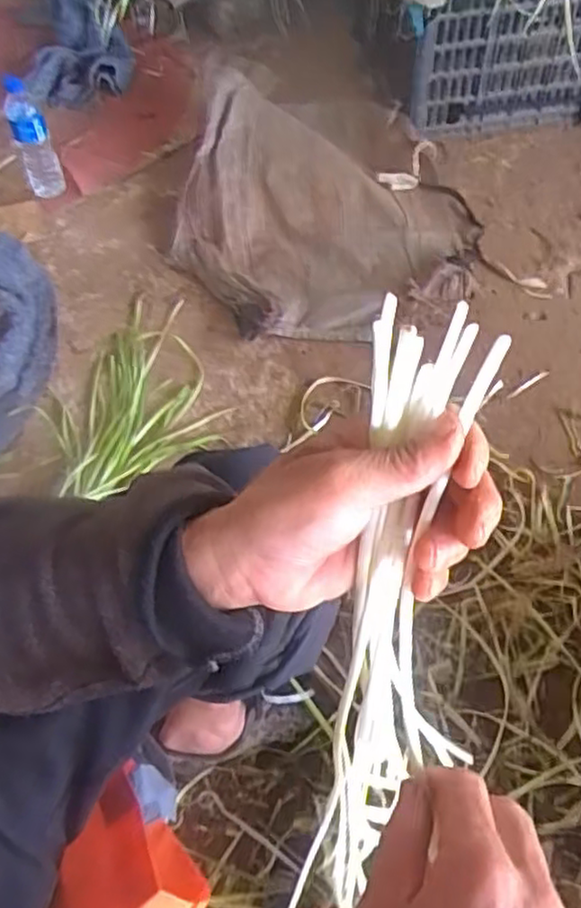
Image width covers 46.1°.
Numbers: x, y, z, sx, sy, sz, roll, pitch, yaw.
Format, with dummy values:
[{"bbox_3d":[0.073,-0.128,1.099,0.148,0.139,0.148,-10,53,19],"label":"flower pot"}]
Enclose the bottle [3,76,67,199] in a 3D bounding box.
[{"bbox_3d":[-0.462,-0.564,1.223,0.062,0.181,0.077,-22,58,-12],"label":"bottle"}]

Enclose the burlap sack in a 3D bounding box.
[{"bbox_3d":[0.057,-0.445,1.178,0.496,0.093,0.576,3,56,4],"label":"burlap sack"}]

